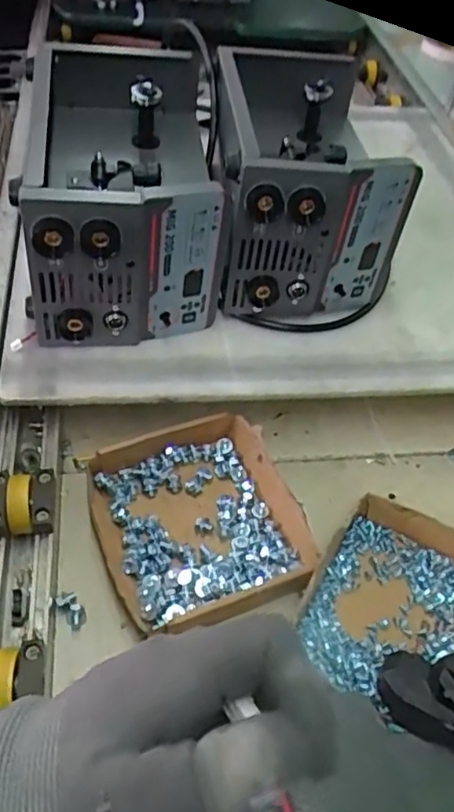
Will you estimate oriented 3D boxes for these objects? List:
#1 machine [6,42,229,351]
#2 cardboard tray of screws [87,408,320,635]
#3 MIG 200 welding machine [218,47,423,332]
[{"bbox_3d":[-0.102,-0.219,0.634,0.174,0.156,0.315,-2,51,-8],"label":"machine"},{"bbox_3d":[-0.024,0.097,0.543,0.165,0.026,0.178,-17,54,-19],"label":"cardboard tray of screws"},{"bbox_3d":[0.079,-0.251,0.684,0.181,0.159,0.319,3,50,-4],"label":"MIG 200 welding machine"}]

